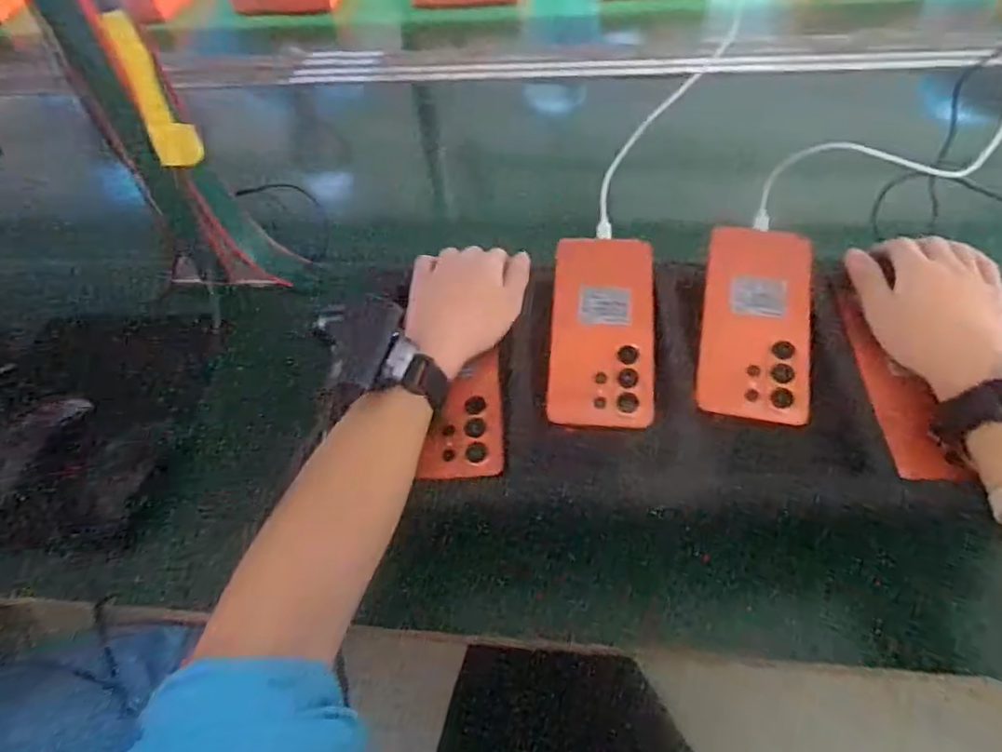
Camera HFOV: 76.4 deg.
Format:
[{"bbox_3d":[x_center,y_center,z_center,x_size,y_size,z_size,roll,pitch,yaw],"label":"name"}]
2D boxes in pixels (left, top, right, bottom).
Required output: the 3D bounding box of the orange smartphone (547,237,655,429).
[{"bbox_3d":[0.080,-0.041,0.499,0.078,0.008,0.169,5,63,3],"label":"orange smartphone"}]

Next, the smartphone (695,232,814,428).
[{"bbox_3d":[0.195,-0.044,0.487,0.077,0.007,0.163,7,66,11],"label":"smartphone"}]

